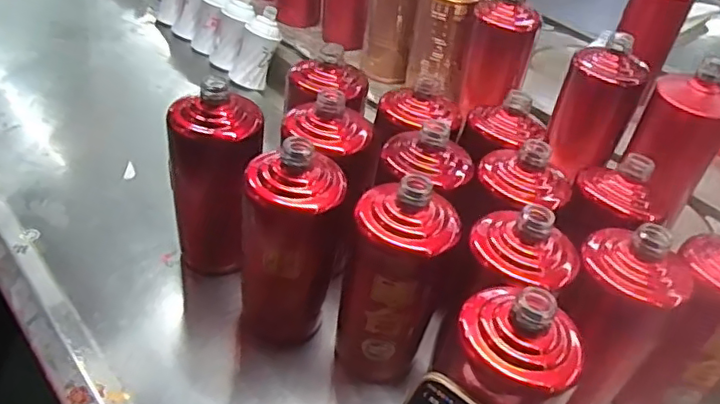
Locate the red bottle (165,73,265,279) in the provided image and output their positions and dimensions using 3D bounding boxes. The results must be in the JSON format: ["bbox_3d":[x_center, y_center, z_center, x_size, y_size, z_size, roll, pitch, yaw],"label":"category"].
[{"bbox_3d":[-0.141,-0.017,0.590,0.069,0.209,0.079,26,44,19],"label":"red bottle"}]

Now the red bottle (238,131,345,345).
[{"bbox_3d":[-0.059,0.043,0.526,0.081,0.192,0.083,8,41,0],"label":"red bottle"}]

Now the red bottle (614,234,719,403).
[{"bbox_3d":[0.286,0.125,0.507,0.079,0.205,0.067,20,43,14],"label":"red bottle"}]

